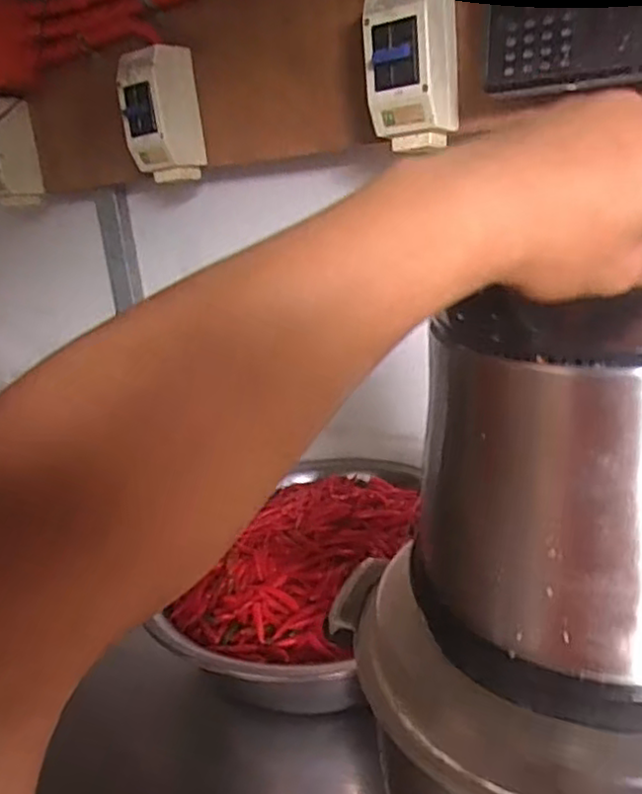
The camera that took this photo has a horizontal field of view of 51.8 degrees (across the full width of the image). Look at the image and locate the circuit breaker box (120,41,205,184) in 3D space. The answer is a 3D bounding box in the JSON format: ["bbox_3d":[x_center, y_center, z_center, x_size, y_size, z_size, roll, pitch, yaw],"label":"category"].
[{"bbox_3d":[-0.199,-0.351,0.833,0.060,0.144,0.081,10,24,42],"label":"circuit breaker box"}]

